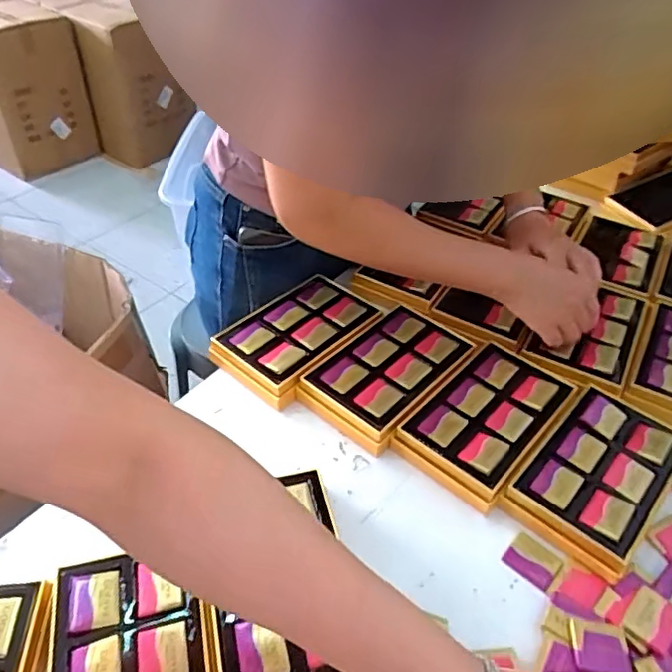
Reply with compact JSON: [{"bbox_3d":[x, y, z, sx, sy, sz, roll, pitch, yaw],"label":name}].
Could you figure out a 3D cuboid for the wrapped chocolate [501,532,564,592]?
[{"bbox_3d":[0.156,0.180,0.463,0.039,0.004,0.032,34,50,30],"label":"wrapped chocolate"}]

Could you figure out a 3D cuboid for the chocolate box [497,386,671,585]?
[{"bbox_3d":[0.234,0.118,0.513,0.101,0.032,0.171,32,49,28],"label":"chocolate box"}]

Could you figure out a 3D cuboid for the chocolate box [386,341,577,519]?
[{"bbox_3d":[0.144,0.078,0.556,0.102,0.030,0.170,32,49,28],"label":"chocolate box"}]

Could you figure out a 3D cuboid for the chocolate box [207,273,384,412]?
[{"bbox_3d":[-0.041,-0.001,0.632,0.108,0.034,0.166,30,48,27],"label":"chocolate box"}]

